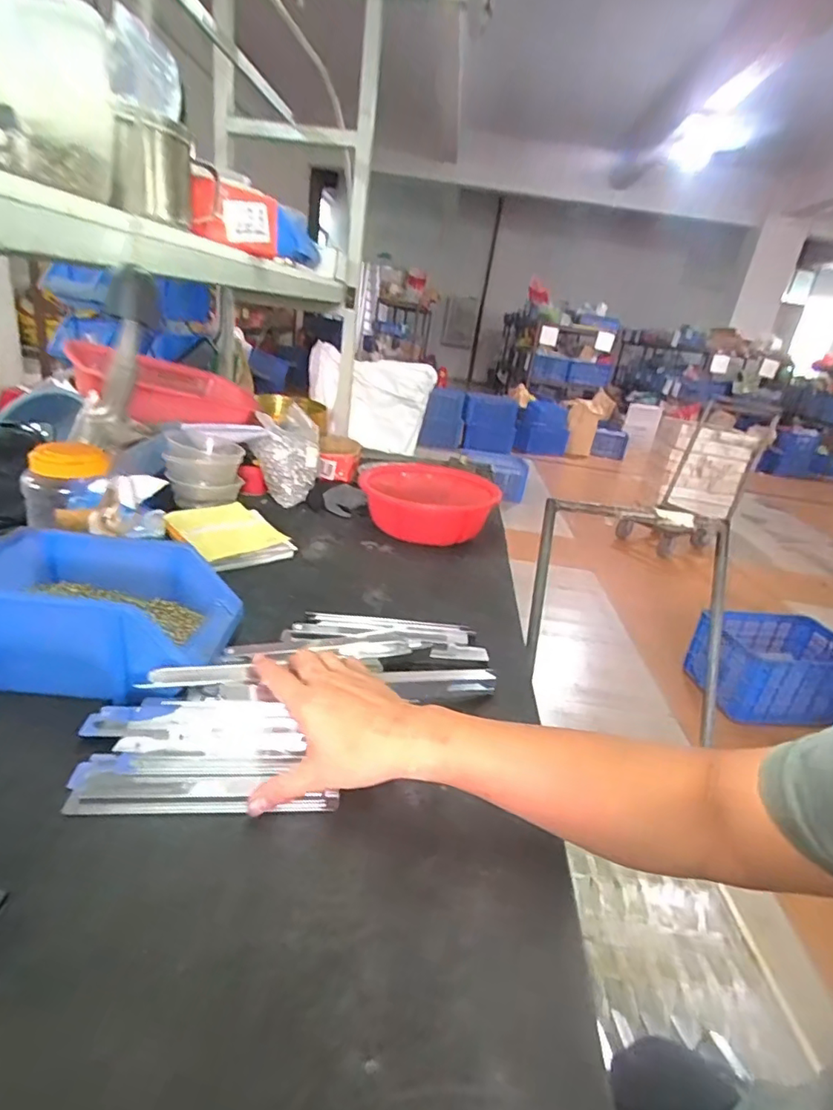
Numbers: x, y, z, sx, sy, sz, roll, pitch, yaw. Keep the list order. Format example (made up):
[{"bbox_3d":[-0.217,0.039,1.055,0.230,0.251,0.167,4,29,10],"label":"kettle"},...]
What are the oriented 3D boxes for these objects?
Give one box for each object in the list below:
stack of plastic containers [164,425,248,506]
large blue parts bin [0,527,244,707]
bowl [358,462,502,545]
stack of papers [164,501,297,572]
[{"bbox_3d":[-0.384,-0.158,0.996,0.127,0.116,0.118,0,25,-20],"label":"stack of plastic containers"},{"bbox_3d":[-0.329,0.053,0.565,0.245,0.094,0.157,9,23,0],"label":"large blue parts bin"},{"bbox_3d":[0.024,-0.103,1.058,0.245,0.080,0.245,8,23,-3],"label":"bowl"},{"bbox_3d":[-0.300,-0.037,0.889,0.148,0.032,0.200,-11,30,-39],"label":"stack of papers"}]

